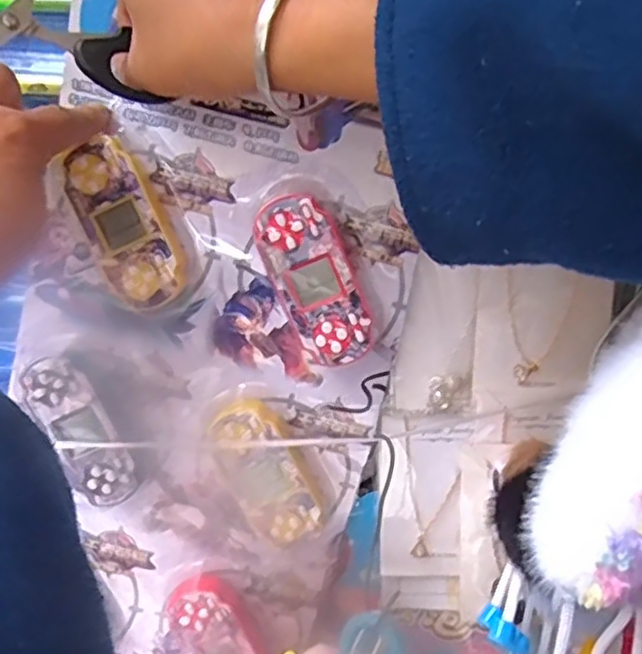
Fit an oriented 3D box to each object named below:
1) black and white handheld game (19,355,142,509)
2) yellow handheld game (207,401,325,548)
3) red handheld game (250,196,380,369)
[{"bbox_3d":[-0.129,0.056,0.354,0.032,0.085,0.013,-27,8,16],"label":"black and white handheld game"},{"bbox_3d":[-0.028,0.078,0.362,0.042,0.082,0.022,-26,12,10],"label":"yellow handheld game"},{"bbox_3d":[-0.002,-0.024,0.332,0.039,0.086,0.022,-23,12,9],"label":"red handheld game"}]

